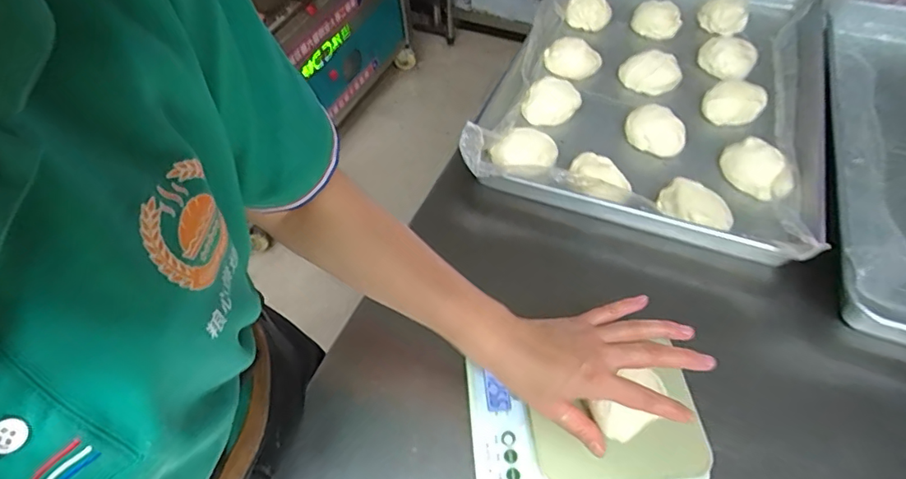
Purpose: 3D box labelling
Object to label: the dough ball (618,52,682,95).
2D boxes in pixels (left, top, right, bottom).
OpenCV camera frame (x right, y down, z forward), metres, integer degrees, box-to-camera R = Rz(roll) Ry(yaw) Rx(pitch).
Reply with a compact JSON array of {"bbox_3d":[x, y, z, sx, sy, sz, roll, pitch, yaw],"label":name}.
[{"bbox_3d":[0.285,-0.242,0.732,0.086,0.039,0.051,20,56,18],"label":"dough ball"}]

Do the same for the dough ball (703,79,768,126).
[{"bbox_3d":[0.383,-0.188,0.685,0.072,0.034,0.065,27,59,22],"label":"dough ball"}]

